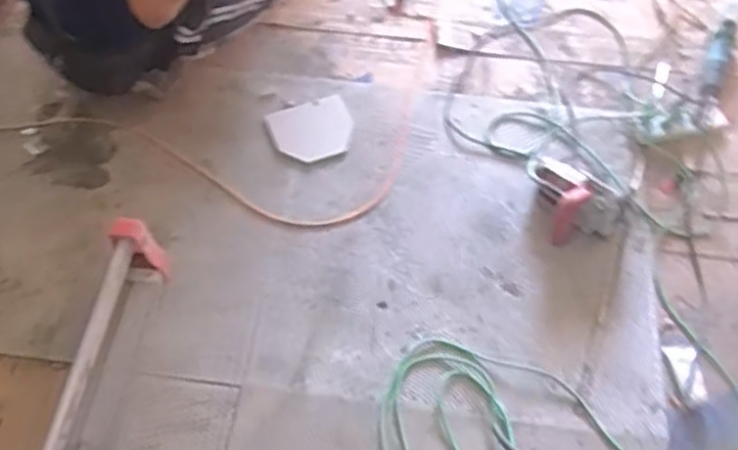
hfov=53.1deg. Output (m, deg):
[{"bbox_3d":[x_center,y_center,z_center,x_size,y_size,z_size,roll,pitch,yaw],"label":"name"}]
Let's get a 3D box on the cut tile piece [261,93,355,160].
[{"bbox_3d":[-0.121,-0.206,1.618,0.176,0.014,0.144,-20,74,-18],"label":"cut tile piece"}]

